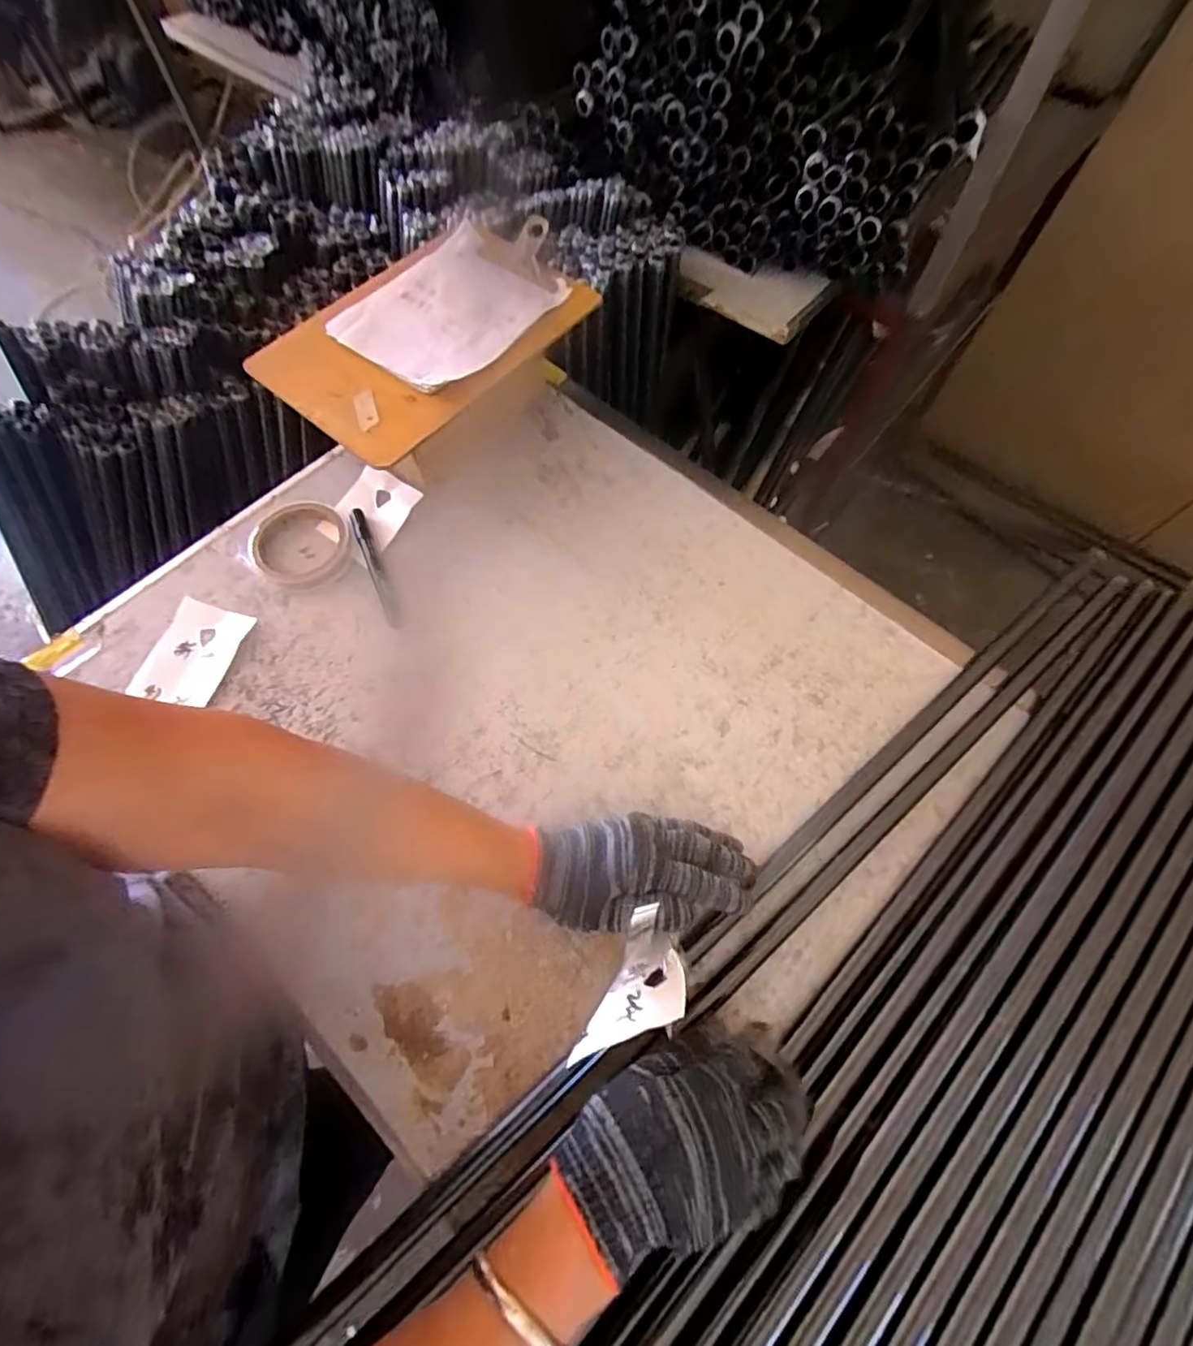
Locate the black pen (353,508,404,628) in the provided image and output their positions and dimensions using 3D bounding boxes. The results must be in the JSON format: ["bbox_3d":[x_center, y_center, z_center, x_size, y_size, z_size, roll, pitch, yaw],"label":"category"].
[{"bbox_3d":[-0.218,-0.105,0.569,0.015,0.017,0.136,-23,68,-10],"label":"black pen"}]

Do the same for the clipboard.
[{"bbox_3d":[-0.154,-0.325,0.543,0.193,0.028,0.290,33,70,13],"label":"clipboard"}]

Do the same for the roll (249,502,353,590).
[{"bbox_3d":[-0.290,-0.127,0.568,0.090,0.015,0.098,0,66,0],"label":"roll"}]

